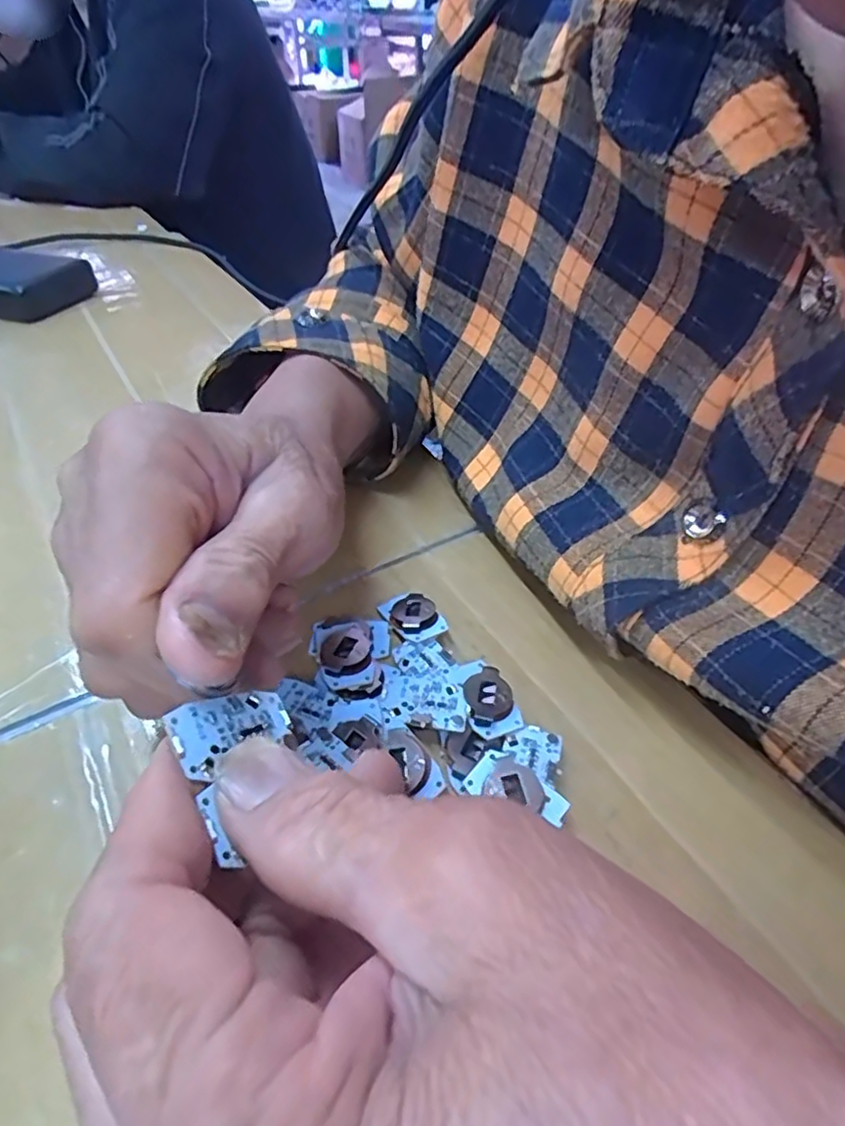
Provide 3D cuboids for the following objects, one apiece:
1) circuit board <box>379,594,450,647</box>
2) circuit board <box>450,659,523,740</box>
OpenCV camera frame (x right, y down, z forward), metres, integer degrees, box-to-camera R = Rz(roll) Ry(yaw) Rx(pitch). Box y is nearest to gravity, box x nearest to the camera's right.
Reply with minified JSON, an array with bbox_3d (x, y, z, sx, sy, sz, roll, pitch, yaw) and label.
[{"bbox_3d":[-0.004,0.021,0.246,0.018,0.009,0.026,-21,46,-22],"label":"circuit board"},{"bbox_3d":[0.021,0.046,0.218,0.017,0.007,0.029,-16,45,-17],"label":"circuit board"}]

